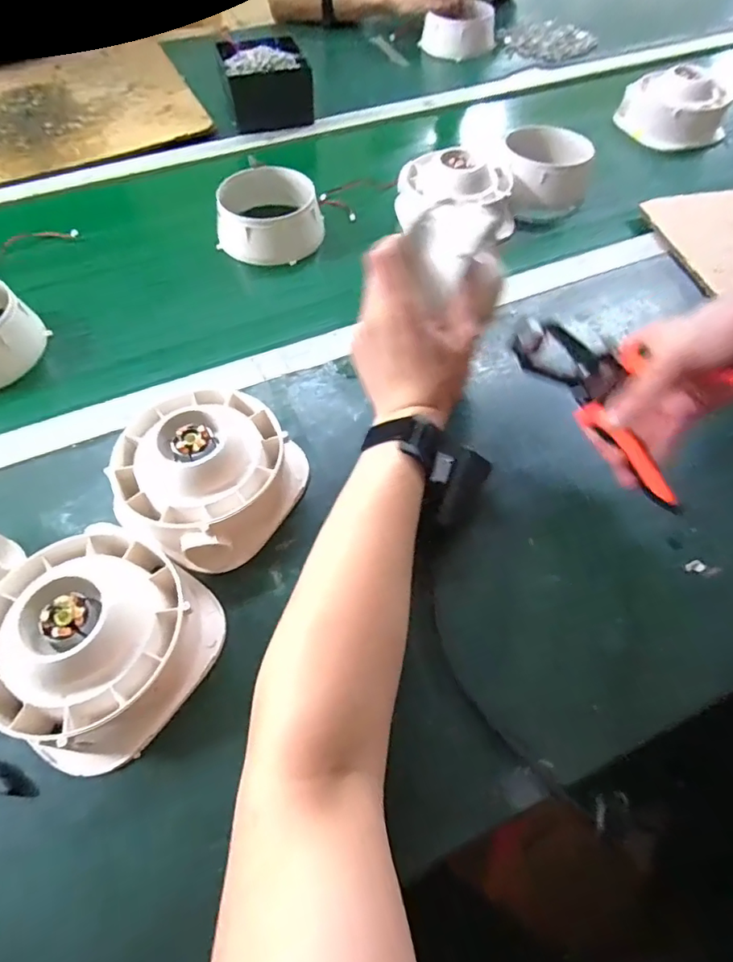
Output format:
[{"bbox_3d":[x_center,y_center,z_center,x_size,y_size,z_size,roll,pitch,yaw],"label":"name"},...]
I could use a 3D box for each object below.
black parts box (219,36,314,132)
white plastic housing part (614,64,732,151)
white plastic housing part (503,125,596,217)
[{"bbox_3d":[-0.149,-0.583,0.753,0.118,0.069,0.109,-15,60,-10],"label":"black parts box"},{"bbox_3d":[0.447,-0.546,0.745,0.086,0.067,0.134,-34,64,-20],"label":"white plastic housing part"},{"bbox_3d":[0.233,-0.399,0.663,0.111,0.054,0.111,15,59,8],"label":"white plastic housing part"}]

